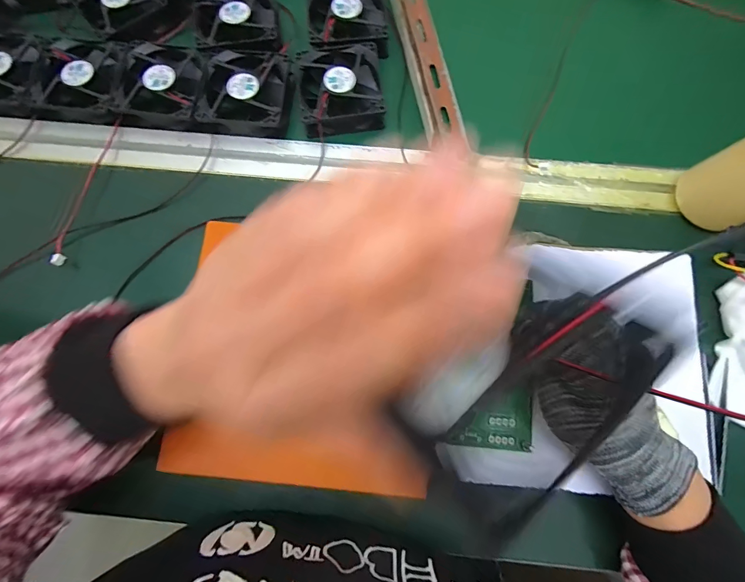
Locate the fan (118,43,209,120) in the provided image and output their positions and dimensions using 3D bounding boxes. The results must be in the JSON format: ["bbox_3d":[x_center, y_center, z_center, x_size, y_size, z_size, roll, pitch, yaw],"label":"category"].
[{"bbox_3d":[-0.201,-0.201,0.350,0.078,0.028,0.083,0,77,2],"label":"fan"}]

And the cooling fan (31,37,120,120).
[{"bbox_3d":[-0.286,-0.210,0.351,0.090,0.025,0.084,4,77,3],"label":"cooling fan"}]

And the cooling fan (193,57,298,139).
[{"bbox_3d":[-0.121,-0.189,0.346,0.088,0.028,0.082,8,78,4],"label":"cooling fan"}]

